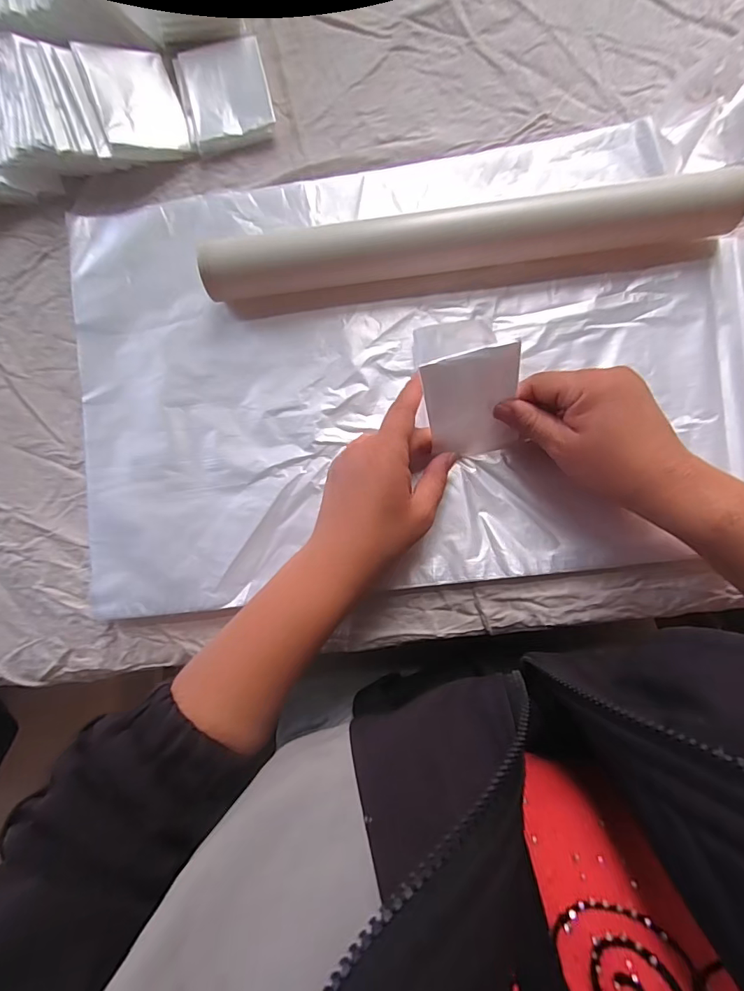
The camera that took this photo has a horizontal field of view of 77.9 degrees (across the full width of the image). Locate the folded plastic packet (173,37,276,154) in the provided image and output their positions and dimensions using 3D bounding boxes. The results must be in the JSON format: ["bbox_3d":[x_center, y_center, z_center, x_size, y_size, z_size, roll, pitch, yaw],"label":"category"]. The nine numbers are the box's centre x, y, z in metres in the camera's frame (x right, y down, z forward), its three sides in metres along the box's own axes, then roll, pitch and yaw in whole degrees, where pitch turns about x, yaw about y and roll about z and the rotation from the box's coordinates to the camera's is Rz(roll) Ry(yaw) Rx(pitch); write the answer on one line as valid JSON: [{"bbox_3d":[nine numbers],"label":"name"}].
[{"bbox_3d":[-0.116,-0.320,0.368,0.067,0.016,0.077,-15,83,3],"label":"folded plastic packet"}]

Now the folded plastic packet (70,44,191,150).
[{"bbox_3d":[-0.185,-0.312,0.360,0.062,0.004,0.083,-19,88,-26],"label":"folded plastic packet"}]

